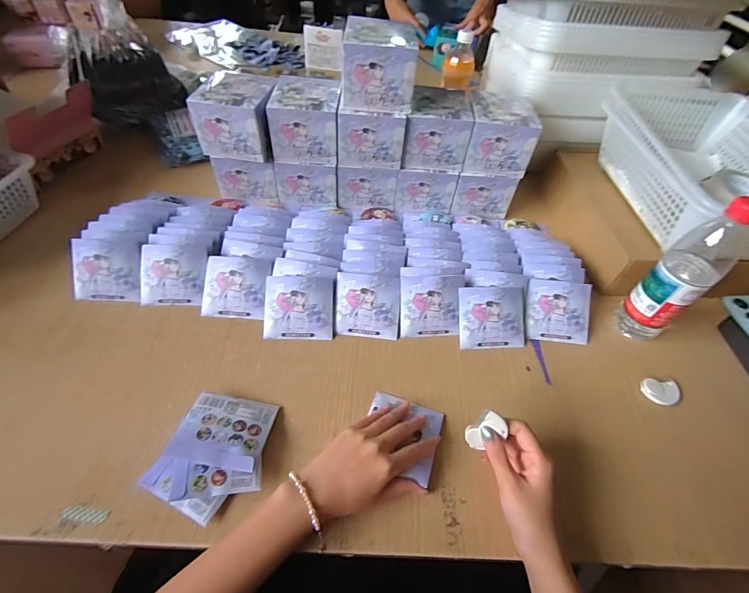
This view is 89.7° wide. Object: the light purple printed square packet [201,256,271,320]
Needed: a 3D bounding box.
[{"bbox_3d":[-0.200,-0.012,0.544,0.093,0.007,0.087,4,89,-2],"label":"light purple printed square packet"}]

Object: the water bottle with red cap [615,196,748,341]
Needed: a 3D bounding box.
[{"bbox_3d":[0.404,-0.027,0.490,0.064,0.219,0.067,-26,57,-22],"label":"water bottle with red cap"}]

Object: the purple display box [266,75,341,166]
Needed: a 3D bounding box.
[{"bbox_3d":[-0.113,-0.300,0.642,0.107,0.094,0.110,4,50,-2],"label":"purple display box"}]

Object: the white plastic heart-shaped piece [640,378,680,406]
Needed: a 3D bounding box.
[{"bbox_3d":[0.385,0.128,0.505,0.050,0.008,0.036,8,56,2],"label":"white plastic heart-shaped piece"}]

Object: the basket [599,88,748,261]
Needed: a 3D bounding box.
[{"bbox_3d":[0.531,-0.206,0.611,0.263,0.109,0.368,1,50,-4],"label":"basket"}]

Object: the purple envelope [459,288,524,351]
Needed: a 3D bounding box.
[{"bbox_3d":[0.168,0.030,0.535,0.094,0.011,0.086,-1,94,-3],"label":"purple envelope"}]

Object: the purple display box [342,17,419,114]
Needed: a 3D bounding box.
[{"bbox_3d":[0.006,-0.354,0.578,0.110,0.094,0.097,5,50,-1],"label":"purple display box"}]

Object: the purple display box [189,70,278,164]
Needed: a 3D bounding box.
[{"bbox_3d":[-0.227,-0.304,0.635,0.117,0.095,0.111,6,50,0],"label":"purple display box"}]

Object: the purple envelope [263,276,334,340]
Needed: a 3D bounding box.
[{"bbox_3d":[-0.105,0.016,0.524,0.094,0.010,0.088,1,91,-5],"label":"purple envelope"}]

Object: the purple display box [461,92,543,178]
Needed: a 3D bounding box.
[{"bbox_3d":[0.212,-0.280,0.653,0.106,0.094,0.106,5,50,-1],"label":"purple display box"}]

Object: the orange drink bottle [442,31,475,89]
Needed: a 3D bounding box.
[{"bbox_3d":[0.180,-0.494,0.792,0.061,0.100,0.056,3,50,-3],"label":"orange drink bottle"}]

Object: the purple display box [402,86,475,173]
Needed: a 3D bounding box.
[{"bbox_3d":[0.105,-0.291,0.651,0.106,0.097,0.101,4,50,-2],"label":"purple display box"}]

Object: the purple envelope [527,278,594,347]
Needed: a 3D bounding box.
[{"bbox_3d":[0.270,0.023,0.552,0.092,0.008,0.088,6,91,4],"label":"purple envelope"}]

